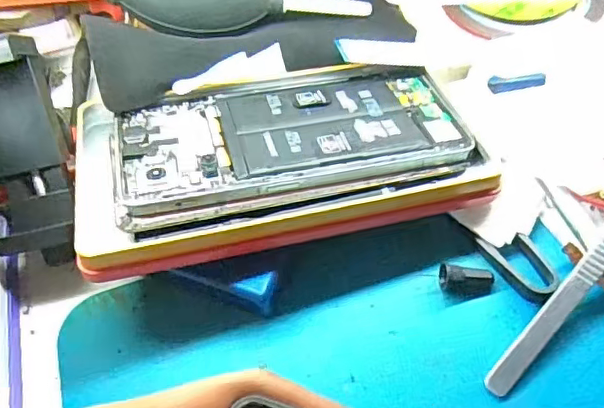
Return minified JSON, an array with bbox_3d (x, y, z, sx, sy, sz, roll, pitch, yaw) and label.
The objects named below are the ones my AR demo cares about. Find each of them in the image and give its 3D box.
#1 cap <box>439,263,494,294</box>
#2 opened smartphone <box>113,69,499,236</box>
[{"bbox_3d":[0.069,0.031,0.235,0.022,0.009,0.011,5,56,7],"label":"cap"},{"bbox_3d":[-0.003,-0.033,0.256,0.156,0.017,0.079,-14,55,-6],"label":"opened smartphone"}]

